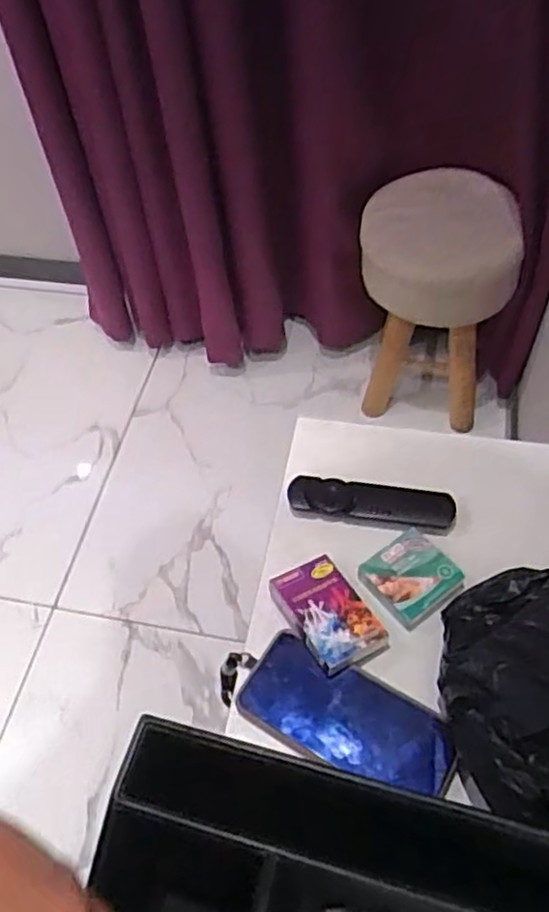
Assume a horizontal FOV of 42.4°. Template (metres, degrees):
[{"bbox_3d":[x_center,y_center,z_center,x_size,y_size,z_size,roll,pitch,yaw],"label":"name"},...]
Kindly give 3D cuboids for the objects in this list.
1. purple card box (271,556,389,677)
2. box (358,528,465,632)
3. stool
[{"bbox_3d":[0.043,0.126,0.573,0.057,0.020,0.094,-27,60,-15],"label":"purple card box"},{"bbox_3d":[0.115,0.101,0.593,0.066,0.014,0.068,-34,62,-19],"label":"box"},{"bbox_3d":[0.289,-0.300,1.361,0.259,0.399,0.251,2,57,4],"label":"stool"}]

